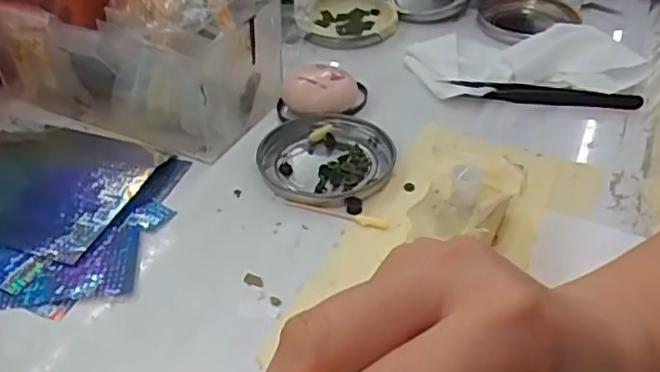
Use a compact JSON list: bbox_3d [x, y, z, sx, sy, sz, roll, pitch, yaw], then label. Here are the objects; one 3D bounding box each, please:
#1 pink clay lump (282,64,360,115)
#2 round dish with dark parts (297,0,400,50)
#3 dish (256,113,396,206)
[{"bbox_3d":[-0.008,-0.062,0.420,0.045,0.025,0.037,10,41,13],"label":"pink clay lump"},{"bbox_3d":[0.012,-0.137,0.519,0.077,0.013,0.084,-1,39,0],"label":"round dish with dark parts"},{"bbox_3d":[-0.003,-0.017,0.379,0.077,0.010,0.076,-1,39,0],"label":"dish"}]

